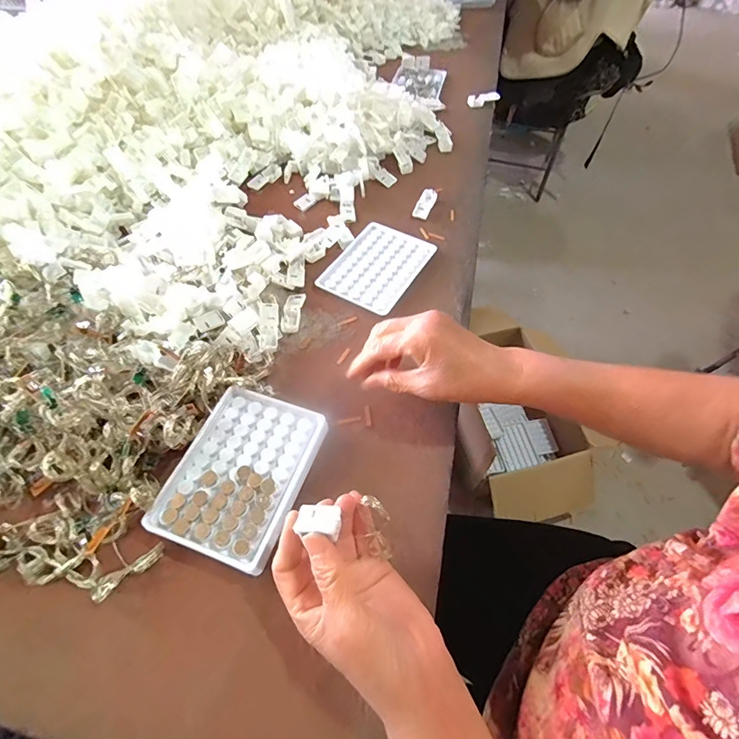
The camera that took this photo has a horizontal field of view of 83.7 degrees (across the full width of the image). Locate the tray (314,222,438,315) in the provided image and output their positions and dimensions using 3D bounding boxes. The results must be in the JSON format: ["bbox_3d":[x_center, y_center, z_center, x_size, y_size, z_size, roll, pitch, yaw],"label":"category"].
[{"bbox_3d":[0.009,-0.124,0.494,0.096,0.006,0.131,27,60,16],"label":"tray"}]

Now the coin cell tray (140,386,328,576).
[{"bbox_3d":[-0.104,0.084,0.340,0.096,0.025,0.130,18,58,10],"label":"coin cell tray"}]

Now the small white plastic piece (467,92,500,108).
[{"bbox_3d":[0.203,-0.485,0.741,0.058,0.014,0.023,-9,57,-7],"label":"small white plastic piece"}]

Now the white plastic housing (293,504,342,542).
[{"bbox_3d":[-0.031,0.096,0.262,0.024,0.008,0.020,-5,33,9],"label":"white plastic housing"}]

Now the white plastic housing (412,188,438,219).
[{"bbox_3d":[0.076,-0.228,0.564,0.022,0.010,0.059,19,58,11],"label":"white plastic housing"}]

